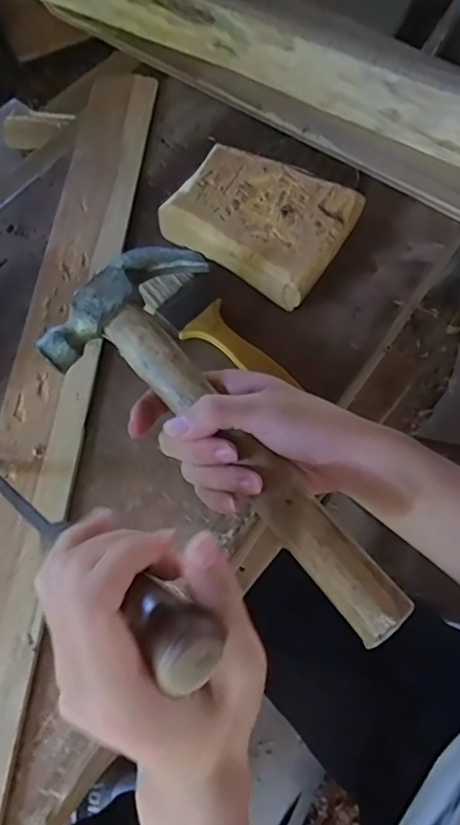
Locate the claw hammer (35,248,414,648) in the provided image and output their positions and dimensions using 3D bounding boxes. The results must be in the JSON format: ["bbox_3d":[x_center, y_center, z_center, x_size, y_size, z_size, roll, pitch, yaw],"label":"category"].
[{"bbox_3d":[0.005,0.012,0.334,0.107,0.032,0.274,-39,77,-16],"label":"claw hammer"}]

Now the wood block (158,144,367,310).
[{"bbox_3d":[0.027,-0.154,0.439,0.131,0.034,0.098,32,69,13],"label":"wood block"}]

